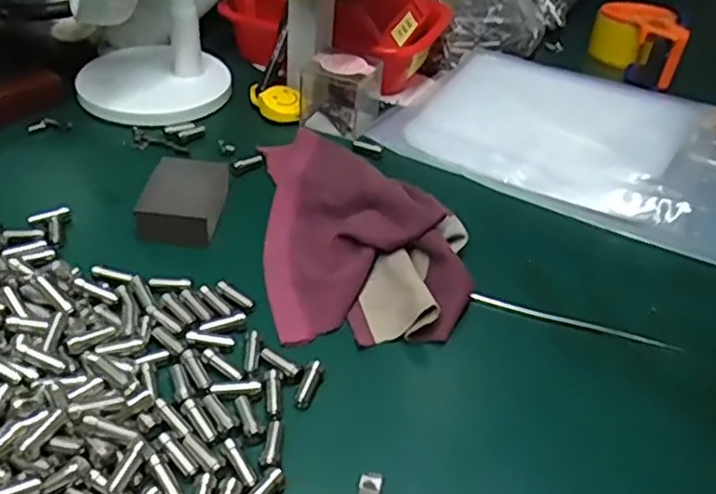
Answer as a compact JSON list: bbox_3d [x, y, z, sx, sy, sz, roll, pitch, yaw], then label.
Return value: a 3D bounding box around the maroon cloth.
[{"bbox_3d":[0.002,-0.025,0.476,0.131,0.039,0.211,0,39,-8],"label":"maroon cloth"}]

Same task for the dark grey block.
[{"bbox_3d":[-0.122,-0.033,0.481,0.052,0.027,0.068,5,39,-1],"label":"dark grey block"}]

